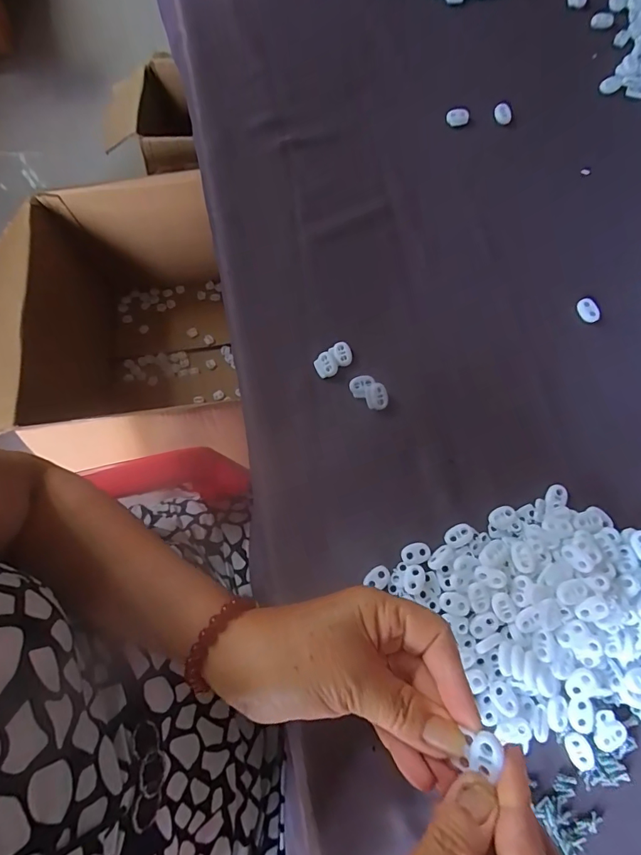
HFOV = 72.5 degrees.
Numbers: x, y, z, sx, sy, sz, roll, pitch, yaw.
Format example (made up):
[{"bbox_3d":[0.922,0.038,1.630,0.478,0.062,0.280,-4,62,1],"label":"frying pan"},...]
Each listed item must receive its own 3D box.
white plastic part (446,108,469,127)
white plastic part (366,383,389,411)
[{"bbox_3d":[0.142,-0.321,0.453,0.023,0.008,0.015,6,75,3],"label":"white plastic part"},{"bbox_3d":[0.049,-0.027,0.374,0.018,0.006,0.021,-1,75,1],"label":"white plastic part"}]

